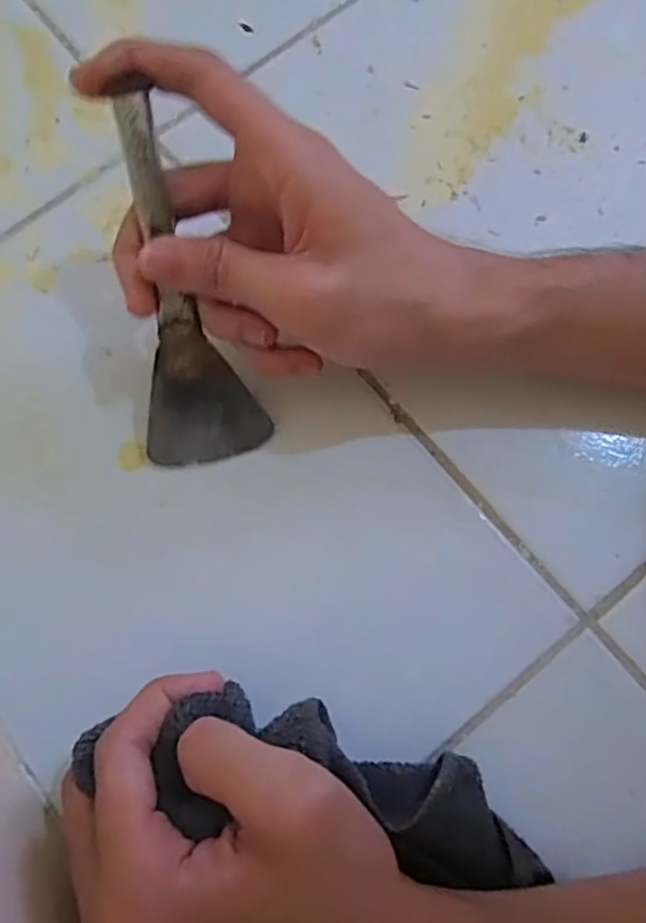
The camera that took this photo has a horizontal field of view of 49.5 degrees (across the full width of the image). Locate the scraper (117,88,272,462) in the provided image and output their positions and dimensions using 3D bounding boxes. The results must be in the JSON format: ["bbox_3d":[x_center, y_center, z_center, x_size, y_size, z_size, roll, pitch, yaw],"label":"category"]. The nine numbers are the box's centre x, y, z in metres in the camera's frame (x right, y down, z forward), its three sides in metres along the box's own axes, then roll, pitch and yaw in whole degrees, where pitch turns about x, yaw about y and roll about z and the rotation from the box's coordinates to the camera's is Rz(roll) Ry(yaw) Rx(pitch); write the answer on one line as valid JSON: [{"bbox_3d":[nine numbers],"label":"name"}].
[{"bbox_3d":[-0.054,-0.062,0.267,0.048,0.007,0.137,-8,117,-1],"label":"scraper"}]

